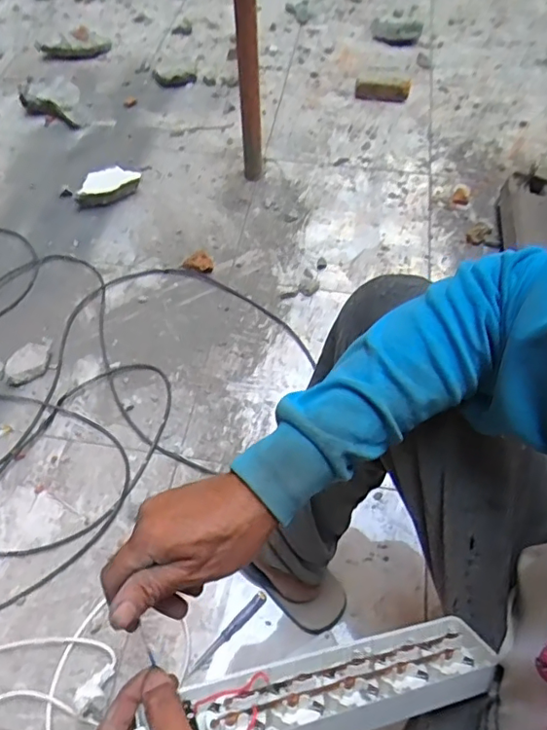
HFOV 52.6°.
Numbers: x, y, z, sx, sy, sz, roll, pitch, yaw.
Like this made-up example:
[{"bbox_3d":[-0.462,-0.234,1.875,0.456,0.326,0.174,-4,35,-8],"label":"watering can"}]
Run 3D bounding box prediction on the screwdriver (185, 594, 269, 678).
[{"bbox_3d":[-0.061,0.363,0.749,0.016,0.010,0.134,38,62,22],"label":"screwdriver"}]

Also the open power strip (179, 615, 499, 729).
[{"bbox_3d":[0.055,0.235,0.404,0.240,0.034,0.061,-2,54,-22],"label":"open power strip"}]

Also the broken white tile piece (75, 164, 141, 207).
[{"bbox_3d":[-0.367,-0.393,1.227,0.147,0.051,0.065,-21,59,-16],"label":"broken white tile piece"}]

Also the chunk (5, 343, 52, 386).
[{"bbox_3d":[-0.429,-0.002,0.967,0.078,0.033,0.063,-23,59,-17],"label":"chunk"}]

